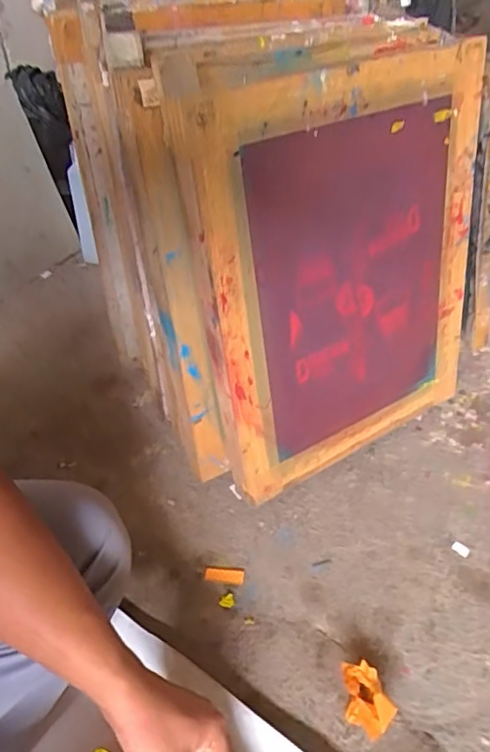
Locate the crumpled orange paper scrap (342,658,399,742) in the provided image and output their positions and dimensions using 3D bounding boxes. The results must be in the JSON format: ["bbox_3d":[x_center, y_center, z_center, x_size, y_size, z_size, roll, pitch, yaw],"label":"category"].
[{"bbox_3d":[0.119,0.325,0.565,0.040,0.031,0.064,-17,47,-16],"label":"crumpled orange paper scrap"}]

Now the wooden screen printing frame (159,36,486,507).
[{"bbox_3d":[0.128,-0.111,0.669,0.389,0.487,0.045,-21,34,-21],"label":"wooden screen printing frame"}]

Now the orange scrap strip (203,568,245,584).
[{"bbox_3d":[-0.025,0.235,0.660,0.046,0.005,0.018,5,45,4],"label":"orange scrap strip"}]

